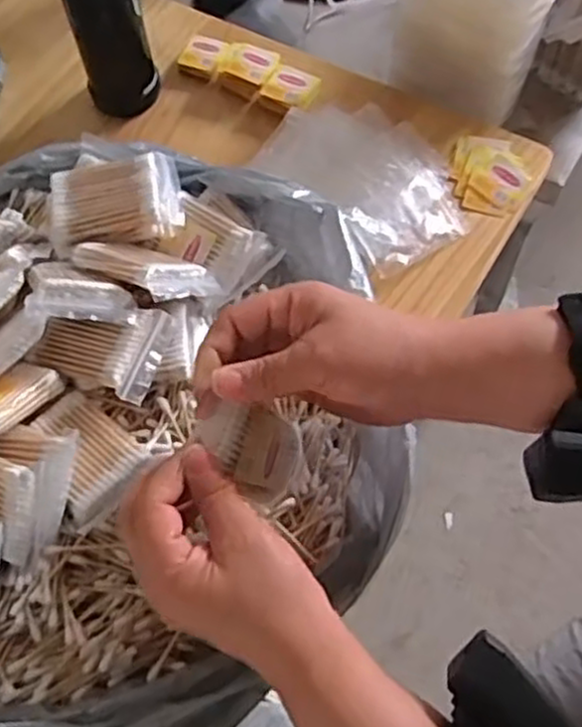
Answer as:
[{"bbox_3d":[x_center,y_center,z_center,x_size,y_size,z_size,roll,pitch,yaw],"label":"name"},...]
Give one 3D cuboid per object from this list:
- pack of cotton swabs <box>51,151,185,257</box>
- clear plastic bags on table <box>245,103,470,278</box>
[{"bbox_3d":[-0.122,-0.112,0.521,0.087,0.029,0.058,-13,62,-3],"label":"pack of cotton swabs"},{"bbox_3d":[0.070,-0.168,0.658,0.129,0.022,0.180,-38,71,-22],"label":"clear plastic bags on table"}]

